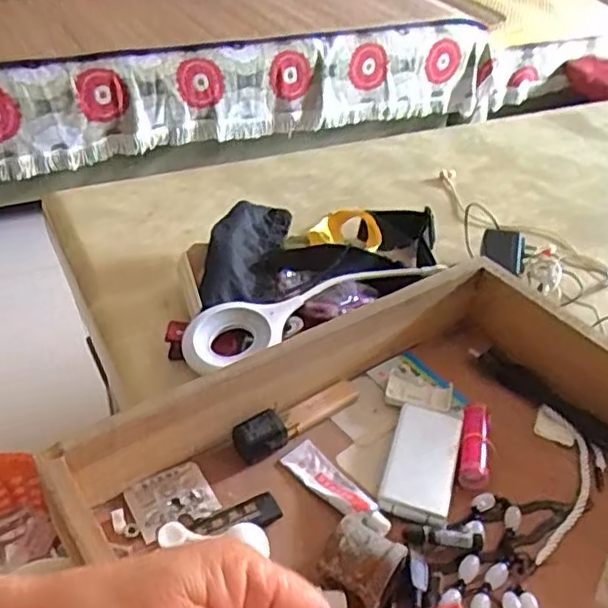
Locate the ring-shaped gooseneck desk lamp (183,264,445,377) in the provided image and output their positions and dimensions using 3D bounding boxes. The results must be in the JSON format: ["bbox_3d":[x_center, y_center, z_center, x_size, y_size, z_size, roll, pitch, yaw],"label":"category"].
[{"bbox_3d":[0.011,-0.001,0.632,0.278,0.020,0.059,-20,46,-27],"label":"ring-shaped gooseneck desk lamp"}]

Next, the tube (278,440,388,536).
[{"bbox_3d":[0.026,0.137,0.488,0.029,0.020,0.099,-27,50,-33],"label":"tube"}]

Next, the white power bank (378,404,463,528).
[{"bbox_3d":[0.093,0.121,0.510,0.053,0.010,0.108,14,40,10],"label":"white power bank"}]

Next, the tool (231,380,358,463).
[{"bbox_3d":[-0.001,0.089,0.537,0.123,0.028,0.025,-24,48,-31],"label":"tool"}]

